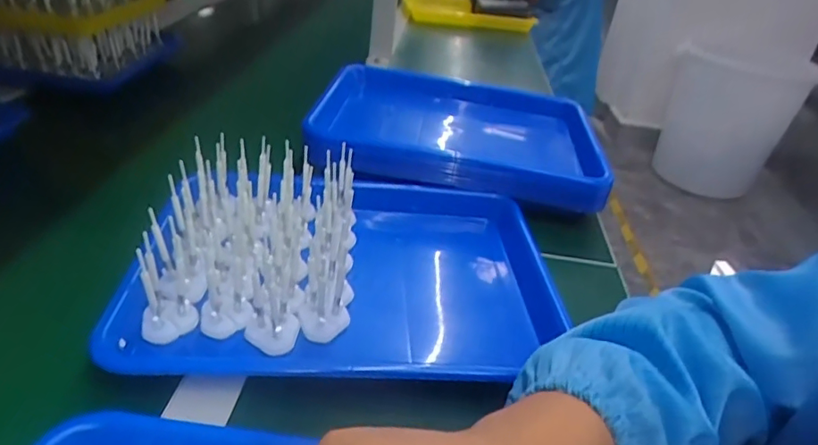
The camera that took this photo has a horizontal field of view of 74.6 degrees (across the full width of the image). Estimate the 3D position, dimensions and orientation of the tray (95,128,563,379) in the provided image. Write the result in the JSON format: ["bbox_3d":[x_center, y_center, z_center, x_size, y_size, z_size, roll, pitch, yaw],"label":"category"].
[{"bbox_3d":[-0.038,0.018,0.452,0.335,0.088,0.258,3,33,-7],"label":"tray"}]

